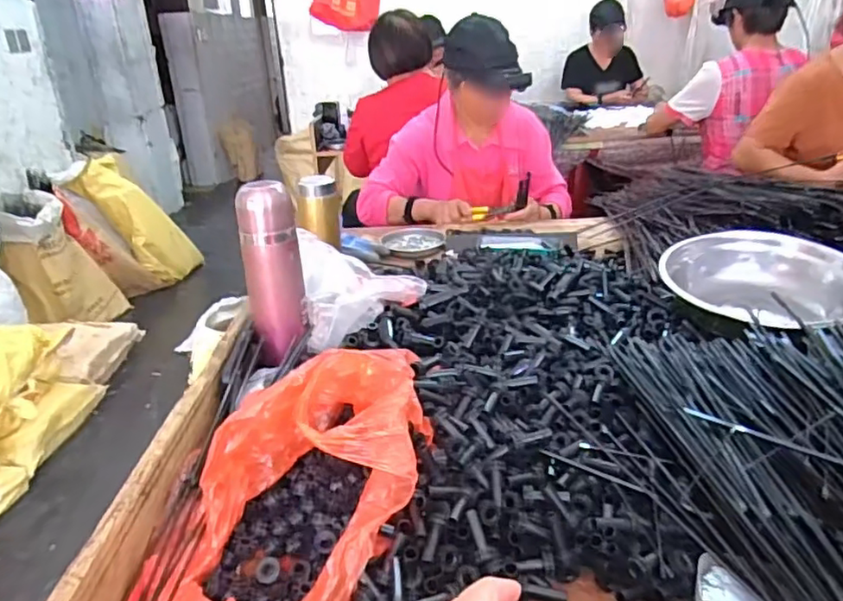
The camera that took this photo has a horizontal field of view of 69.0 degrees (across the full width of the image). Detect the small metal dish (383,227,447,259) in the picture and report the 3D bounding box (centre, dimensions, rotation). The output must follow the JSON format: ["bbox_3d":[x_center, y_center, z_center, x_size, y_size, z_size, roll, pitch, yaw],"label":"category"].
[{"bbox_3d":[-0.009,-0.115,1.224,0.123,0.018,0.154,-8,25,-11],"label":"small metal dish"}]

